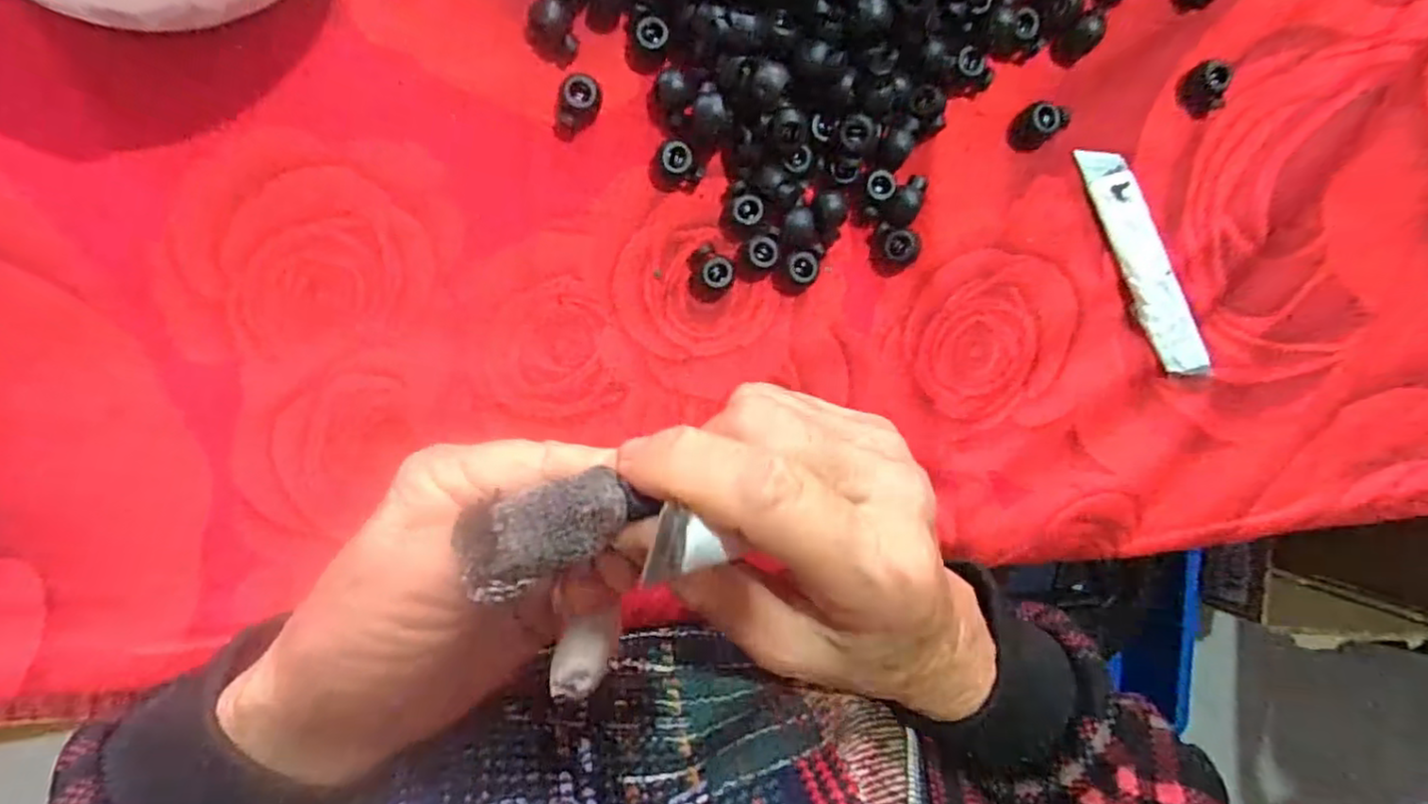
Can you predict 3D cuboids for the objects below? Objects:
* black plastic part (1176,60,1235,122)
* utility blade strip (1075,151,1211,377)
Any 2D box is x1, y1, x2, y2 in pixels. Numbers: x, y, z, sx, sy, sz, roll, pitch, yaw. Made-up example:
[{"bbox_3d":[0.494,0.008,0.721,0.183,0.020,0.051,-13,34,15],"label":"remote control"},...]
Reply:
[{"bbox_3d":[0.201,-0.127,0.284,0.017,0.010,0.020,-31,98,-6],"label":"black plastic part"},{"bbox_3d":[0.178,-0.057,0.288,0.019,0.004,0.101,-24,93,8],"label":"utility blade strip"}]

